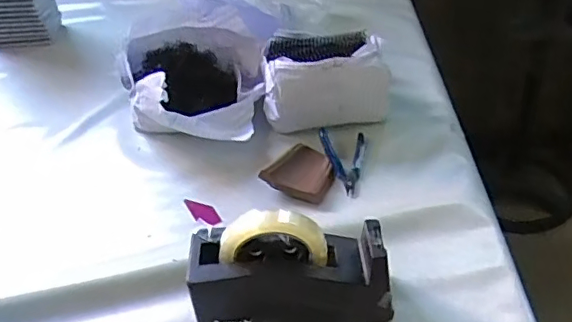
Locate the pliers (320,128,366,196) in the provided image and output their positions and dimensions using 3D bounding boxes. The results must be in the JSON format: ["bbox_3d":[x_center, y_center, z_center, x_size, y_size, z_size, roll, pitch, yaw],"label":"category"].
[{"bbox_3d":[0.089,-0.004,0.798,0.065,0.024,0.124,-7,37,-2],"label":"pliers"}]

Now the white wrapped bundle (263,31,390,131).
[{"bbox_3d":[0.060,-0.119,0.868,0.182,0.106,0.122,-1,37,6],"label":"white wrapped bundle"}]

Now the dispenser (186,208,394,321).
[{"bbox_3d":[0.005,0.110,0.580,0.198,0.119,0.073,-5,37,2],"label":"dispenser"}]

